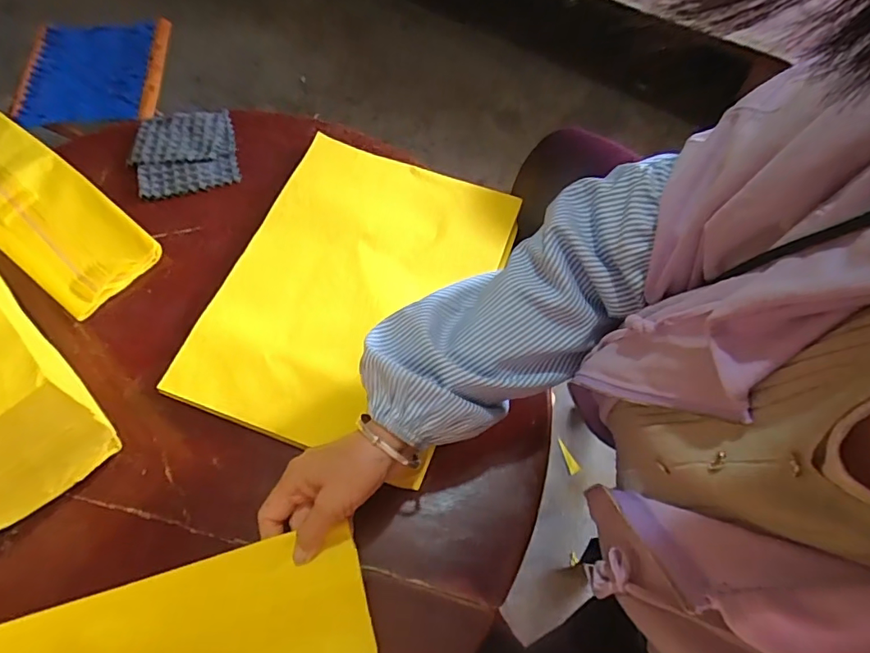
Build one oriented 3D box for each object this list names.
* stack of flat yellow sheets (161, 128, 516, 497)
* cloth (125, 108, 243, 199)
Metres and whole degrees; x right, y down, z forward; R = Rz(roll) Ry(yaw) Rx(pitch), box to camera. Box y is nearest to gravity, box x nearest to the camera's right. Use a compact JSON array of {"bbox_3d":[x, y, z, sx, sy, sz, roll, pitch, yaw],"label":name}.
[{"bbox_3d":[-0.081,-0.043,0.548,0.262,0.021,0.352,20,65,7],"label":"stack of flat yellow sheets"},{"bbox_3d":[-0.310,-0.218,0.628,0.119,0.019,0.119,-11,63,-7],"label":"cloth"}]

